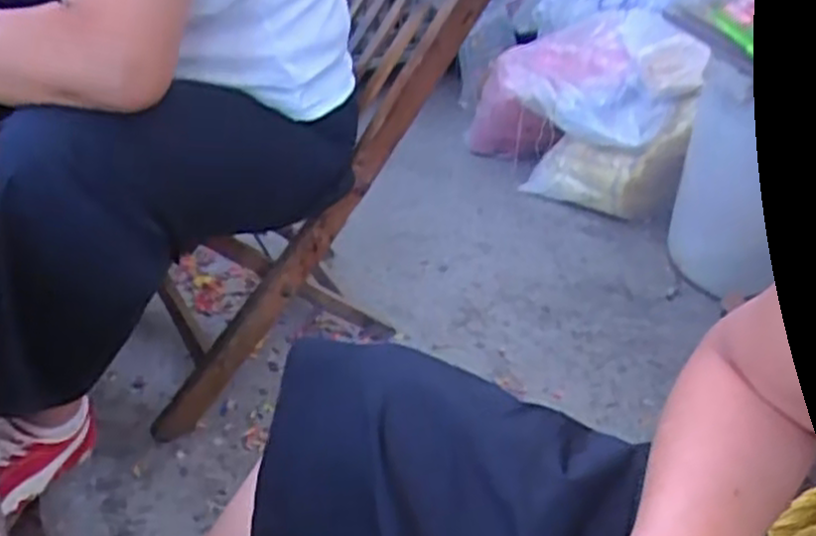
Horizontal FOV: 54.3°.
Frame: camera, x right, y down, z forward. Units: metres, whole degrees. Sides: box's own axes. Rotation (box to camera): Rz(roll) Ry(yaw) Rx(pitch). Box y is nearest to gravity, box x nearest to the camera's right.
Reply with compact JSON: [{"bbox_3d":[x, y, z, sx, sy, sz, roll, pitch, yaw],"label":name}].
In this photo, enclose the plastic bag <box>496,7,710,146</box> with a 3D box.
[{"bbox_3d":[0.386,-0.415,1.619,0.392,0.175,0.359,15,39,16],"label":"plastic bag"}]

